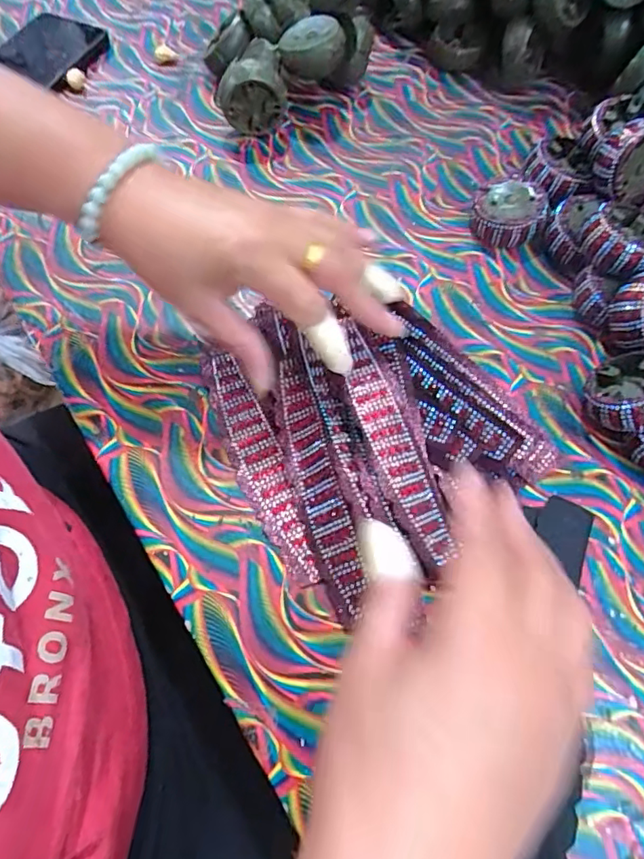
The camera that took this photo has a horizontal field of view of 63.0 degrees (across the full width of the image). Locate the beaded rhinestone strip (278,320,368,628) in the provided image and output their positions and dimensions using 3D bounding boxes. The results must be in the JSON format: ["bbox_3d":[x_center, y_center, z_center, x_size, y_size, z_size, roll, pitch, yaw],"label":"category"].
[{"bbox_3d":[-0.006,0.018,0.304,0.028,0.005,0.175,-24,68,20],"label":"beaded rhinestone strip"}]

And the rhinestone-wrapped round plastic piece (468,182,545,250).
[{"bbox_3d":[0.139,-0.161,0.395,0.050,0.023,0.051,0,64,-1],"label":"rhinestone-wrapped round plastic piece"}]

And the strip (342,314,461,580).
[{"bbox_3d":[0.040,0.007,0.300,0.030,0.004,0.144,-13,72,-23],"label":"strip"}]

